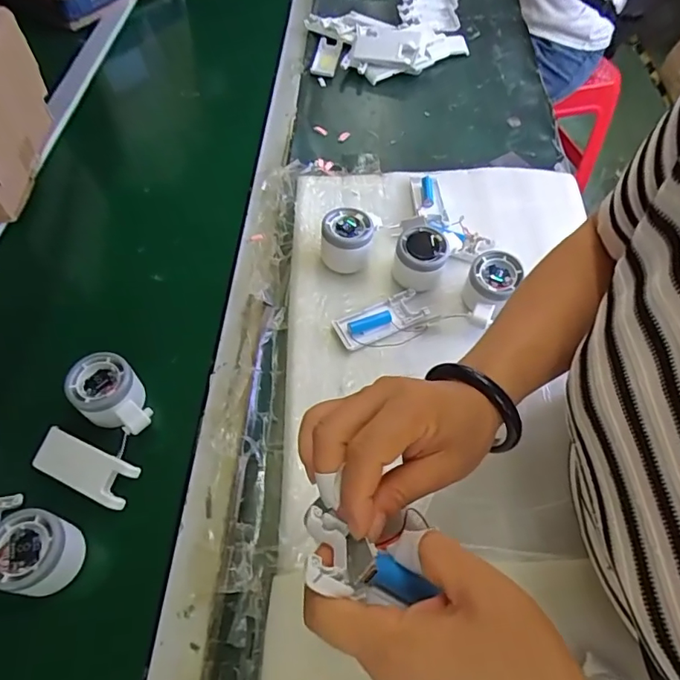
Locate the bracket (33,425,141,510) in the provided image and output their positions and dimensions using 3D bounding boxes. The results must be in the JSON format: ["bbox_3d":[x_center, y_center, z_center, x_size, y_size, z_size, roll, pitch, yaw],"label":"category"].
[{"bbox_3d":[-0.234,0.116,0.453,0.102,0.009,0.040,20,73,16],"label":"bracket"}]

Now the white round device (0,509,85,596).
[{"bbox_3d":[-0.258,0.173,0.402,0.084,0.046,0.060,-1,56,-2],"label":"white round device"}]

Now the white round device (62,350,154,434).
[{"bbox_3d":[-0.216,0.054,0.469,0.057,0.034,0.082,-38,65,-23],"label":"white round device"}]

